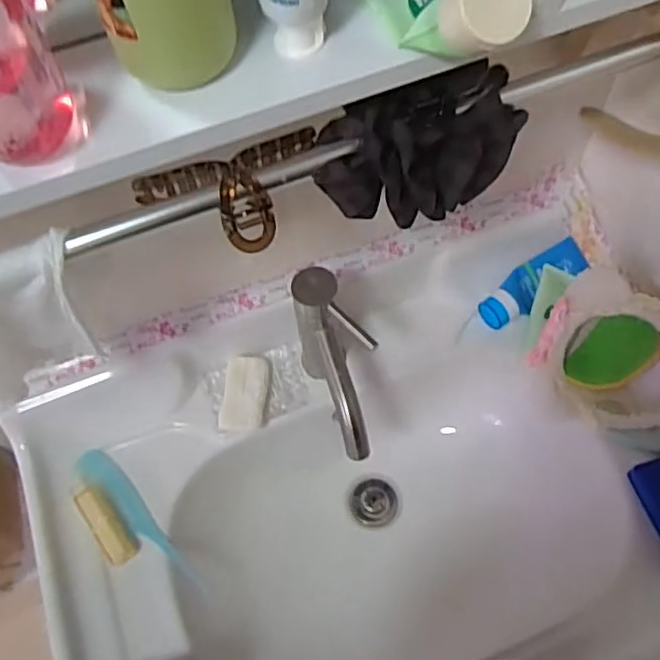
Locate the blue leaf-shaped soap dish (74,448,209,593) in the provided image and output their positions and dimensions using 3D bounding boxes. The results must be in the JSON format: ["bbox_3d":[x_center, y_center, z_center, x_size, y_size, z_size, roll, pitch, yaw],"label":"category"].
[{"bbox_3d":[-0.201,0.208,0.687,0.032,0.038,0.191,-40,96,-17],"label":"blue leaf-shaped soap dish"}]

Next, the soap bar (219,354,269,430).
[{"bbox_3d":[-0.094,0.070,0.707,0.045,0.016,0.085,3,62,5],"label":"soap bar"}]

